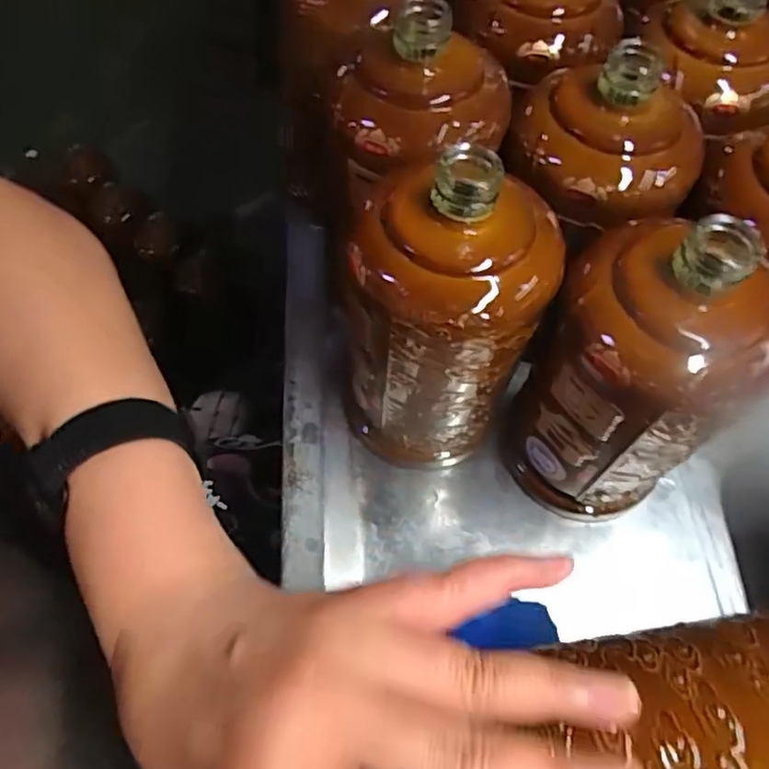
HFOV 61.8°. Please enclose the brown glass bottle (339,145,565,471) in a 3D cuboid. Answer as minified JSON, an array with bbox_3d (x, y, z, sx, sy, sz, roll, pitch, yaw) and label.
[{"bbox_3d":[0.028,-0.031,0.317,0.096,0.169,0.084,3,59,1],"label":"brown glass bottle"}]

